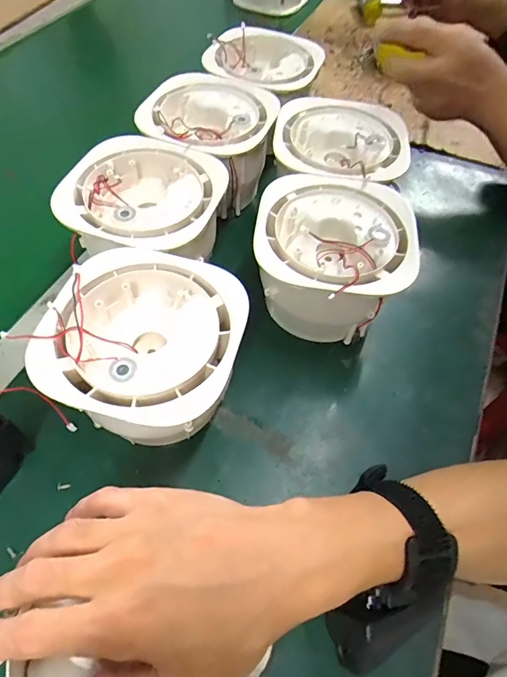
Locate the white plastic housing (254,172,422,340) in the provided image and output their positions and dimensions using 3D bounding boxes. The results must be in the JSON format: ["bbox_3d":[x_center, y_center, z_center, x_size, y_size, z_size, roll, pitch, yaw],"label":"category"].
[{"bbox_3d":[0.071,-0.069,0.397,0.136,0.088,0.149,9,57,2],"label":"white plastic housing"}]

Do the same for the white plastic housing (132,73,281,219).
[{"bbox_3d":[-0.052,-0.226,0.494,0.148,0.091,0.150,8,57,1],"label":"white plastic housing"}]

